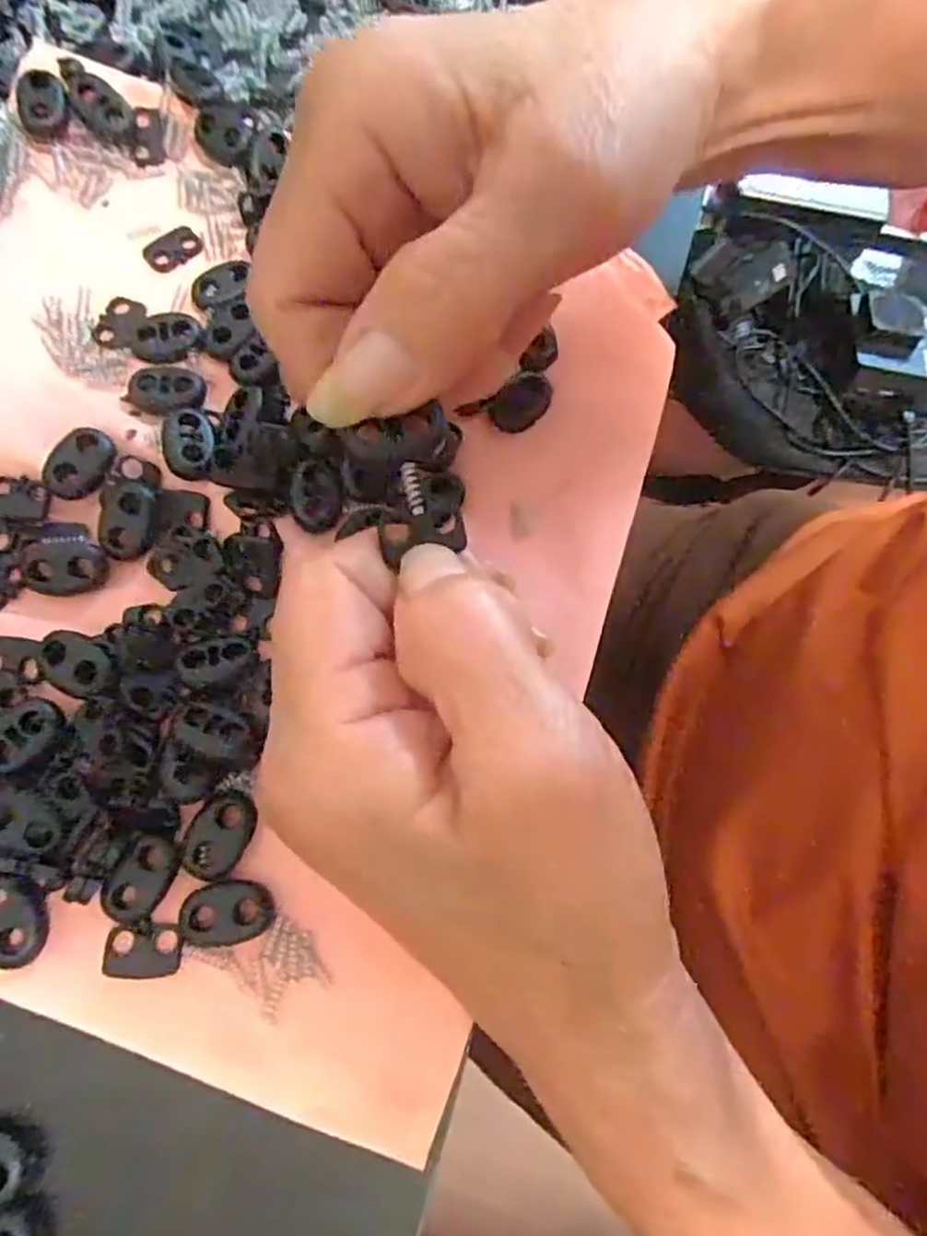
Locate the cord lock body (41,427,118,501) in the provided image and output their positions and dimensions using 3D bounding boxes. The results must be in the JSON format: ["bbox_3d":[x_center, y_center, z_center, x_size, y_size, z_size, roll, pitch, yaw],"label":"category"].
[{"bbox_3d":[-0.109,-0.044,0.207,0.015,0.004,0.022,36,74,7],"label":"cord lock body"}]

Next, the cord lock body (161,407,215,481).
[{"bbox_3d":[-0.078,-0.049,0.209,0.014,0.007,0.021,-10,74,-7],"label":"cord lock body"}]

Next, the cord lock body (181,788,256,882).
[{"bbox_3d":[-0.061,0.054,0.184,0.014,0.004,0.022,28,74,5],"label":"cord lock body"}]

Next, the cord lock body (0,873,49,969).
[{"bbox_3d":[-0.107,0.071,0.172,0.016,0.004,0.021,-19,75,-9],"label":"cord lock body"}]

